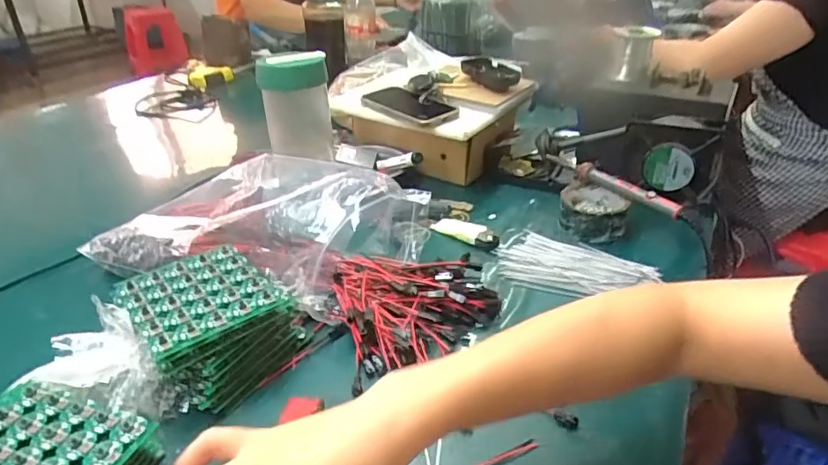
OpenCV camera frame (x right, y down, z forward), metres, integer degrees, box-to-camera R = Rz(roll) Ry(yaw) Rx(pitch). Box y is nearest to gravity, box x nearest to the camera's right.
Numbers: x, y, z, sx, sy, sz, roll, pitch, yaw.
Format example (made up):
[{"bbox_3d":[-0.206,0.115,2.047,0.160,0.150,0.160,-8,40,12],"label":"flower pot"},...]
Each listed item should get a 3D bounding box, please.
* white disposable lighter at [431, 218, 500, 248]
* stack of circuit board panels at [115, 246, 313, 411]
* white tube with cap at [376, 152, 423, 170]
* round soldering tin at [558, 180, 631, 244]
[{"bbox_3d":[0.063,-0.003,0.673,0.096,0.016,0.027,22,37,33],"label":"white disposable lighter"},{"bbox_3d":[-0.176,0.078,0.487,0.131,0.067,0.133,27,39,37],"label":"stack of circuit board panels"},{"bbox_3d":[-0.021,-0.101,0.765,0.014,0.018,0.102,-23,13,-34],"label":"white tube with cap"},{"bbox_3d":[0.228,-0.028,0.690,0.081,0.036,0.086,7,31,11],"label":"round soldering tin"}]

